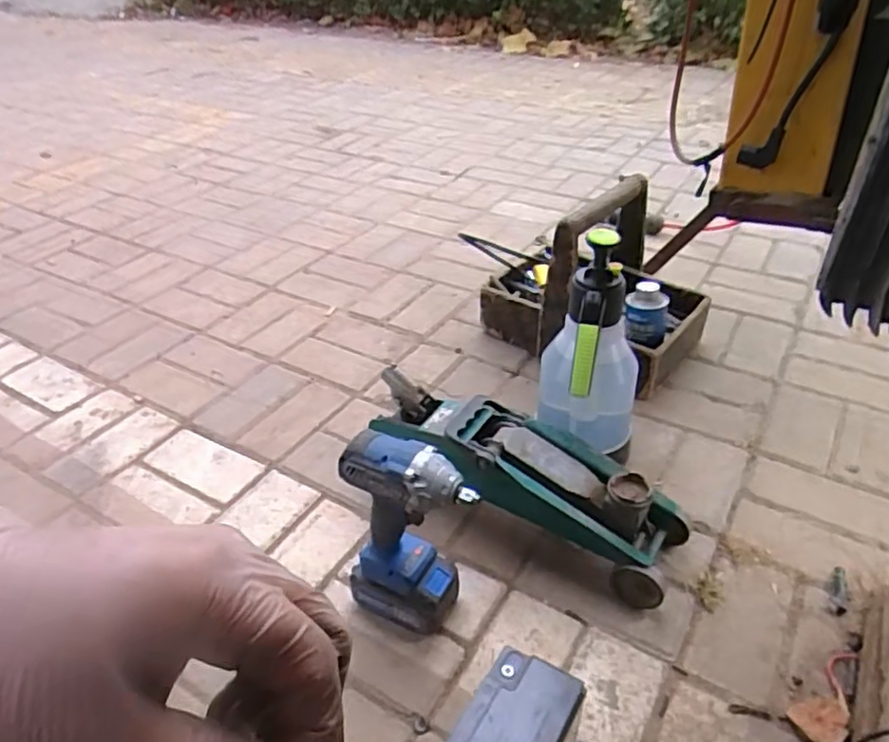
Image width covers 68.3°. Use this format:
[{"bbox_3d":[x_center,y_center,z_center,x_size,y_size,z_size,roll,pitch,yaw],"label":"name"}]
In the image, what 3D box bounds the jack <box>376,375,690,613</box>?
[{"bbox_3d":[0.098,0.138,0.850,0.407,0.138,0.126,21,42,27],"label":"jack"}]

